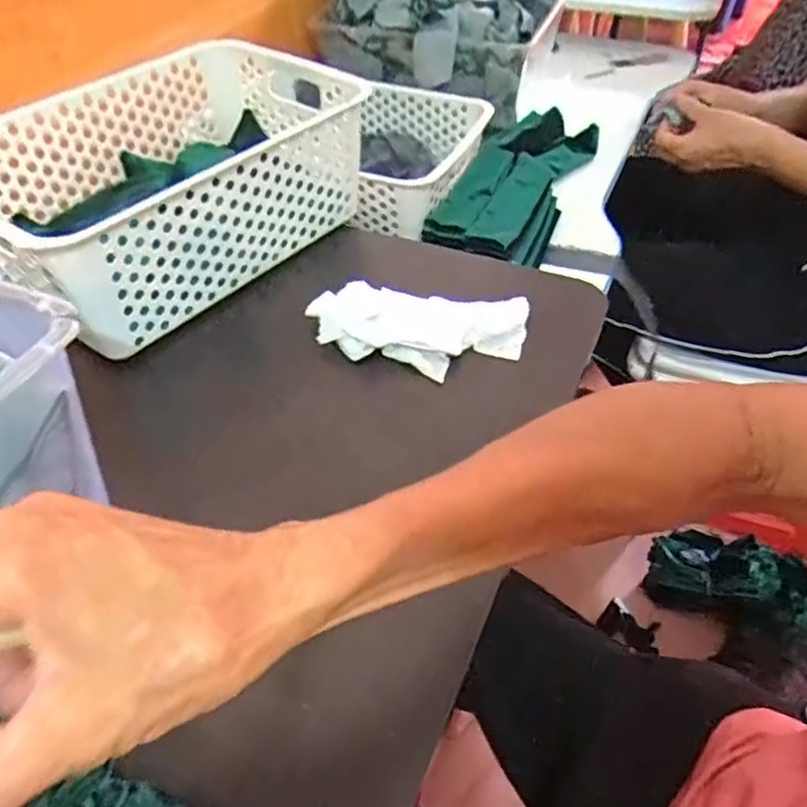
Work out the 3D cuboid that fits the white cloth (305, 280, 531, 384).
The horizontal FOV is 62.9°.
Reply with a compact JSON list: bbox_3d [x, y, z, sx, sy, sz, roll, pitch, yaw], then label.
[{"bbox_3d":[0.011,-0.054,0.492,0.156,0.030,0.079,6,47,6],"label":"white cloth"}]

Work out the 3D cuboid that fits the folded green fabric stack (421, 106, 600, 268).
[{"bbox_3d":[0.144,-0.270,0.783,0.109,0.057,0.369,18,50,16],"label":"folded green fabric stack"}]

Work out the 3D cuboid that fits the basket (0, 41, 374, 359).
[{"bbox_3d":[-0.192,-0.184,0.543,0.204,0.101,0.306,30,54,25],"label":"basket"}]

